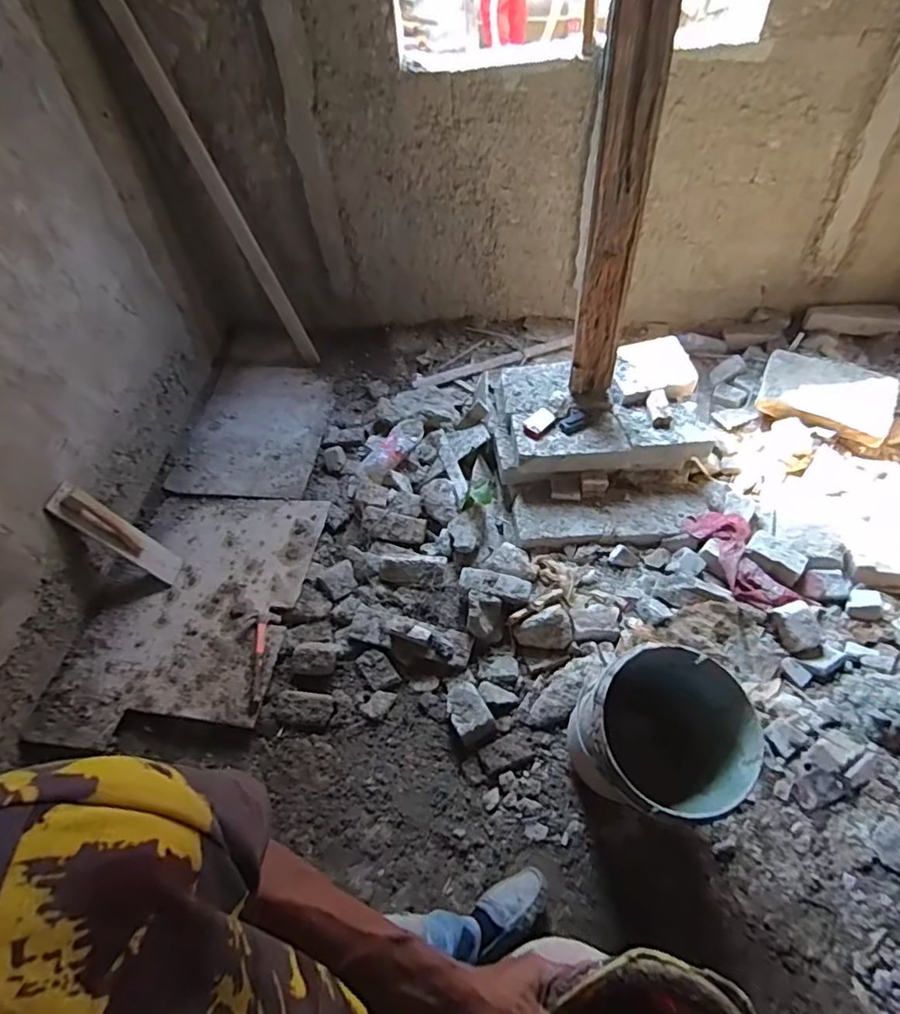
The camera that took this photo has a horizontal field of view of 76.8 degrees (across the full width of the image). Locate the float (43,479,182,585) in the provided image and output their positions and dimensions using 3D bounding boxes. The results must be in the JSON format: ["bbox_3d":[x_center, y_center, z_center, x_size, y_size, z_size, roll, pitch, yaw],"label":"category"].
[{"bbox_3d":[-0.921,0.086,1.600,0.081,0.392,0.089,-9,47,38],"label":"float"}]

